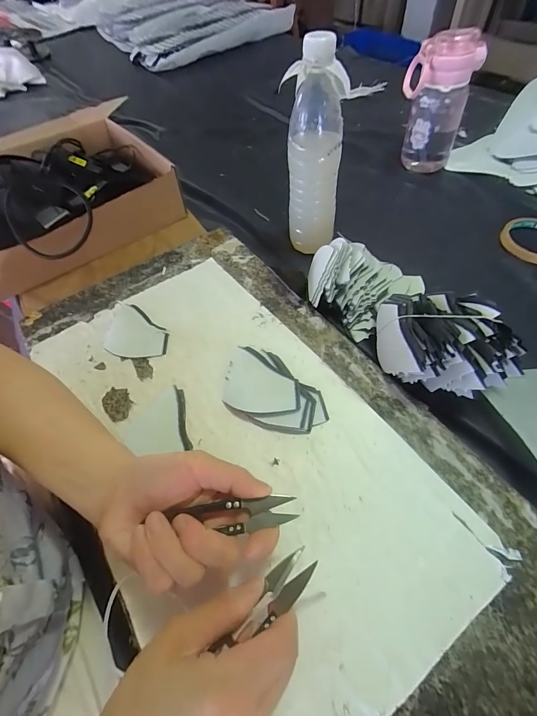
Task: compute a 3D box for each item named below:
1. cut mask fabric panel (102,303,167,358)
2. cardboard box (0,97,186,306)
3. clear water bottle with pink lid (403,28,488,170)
[{"bbox_3d":[-0.155,-0.034,0.405,0.073,0.005,0.083,-6,55,1],"label":"cut mask fabric panel"},{"bbox_3d":[-0.332,-0.244,0.539,0.332,0.104,0.327,-40,61,-20],"label":"cardboard box"},{"bbox_3d":[0.269,-0.411,0.564,0.103,0.180,0.074,15,58,14],"label":"clear water bottle with pink lid"}]

